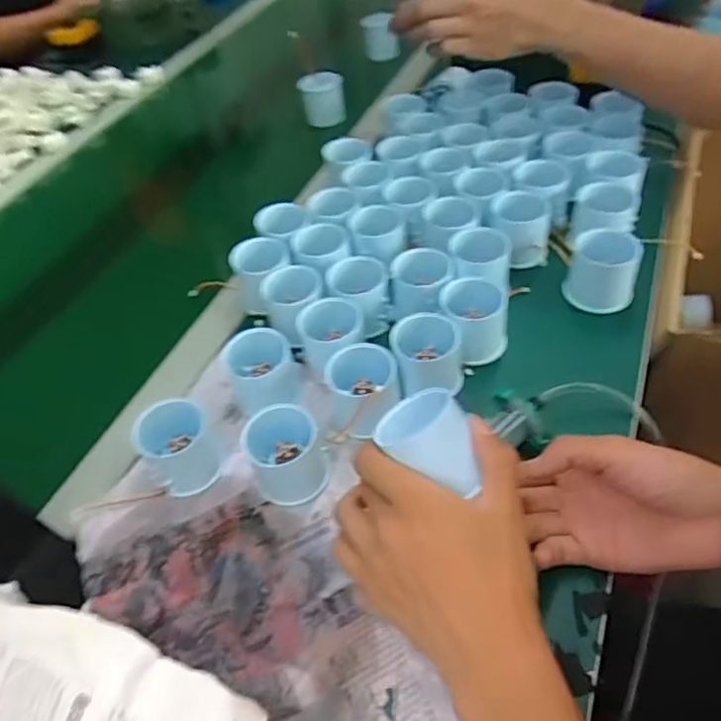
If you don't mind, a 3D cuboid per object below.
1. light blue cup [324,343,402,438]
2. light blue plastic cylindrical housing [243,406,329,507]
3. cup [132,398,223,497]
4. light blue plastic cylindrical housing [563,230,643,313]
[{"bbox_3d":[0.002,0.022,0.446,0.053,0.049,0.056,-8,49,-2],"label":"light blue cup"},{"bbox_3d":[-0.052,0.066,0.416,0.050,0.048,0.051,-2,48,3],"label":"light blue plastic cylindrical housing"},{"bbox_3d":[-0.130,0.062,0.428,0.049,0.049,0.046,-2,48,3],"label":"cup"},{"bbox_3d":[0.207,-0.078,0.506,0.053,0.052,0.049,-2,48,3],"label":"light blue plastic cylindrical housing"}]

